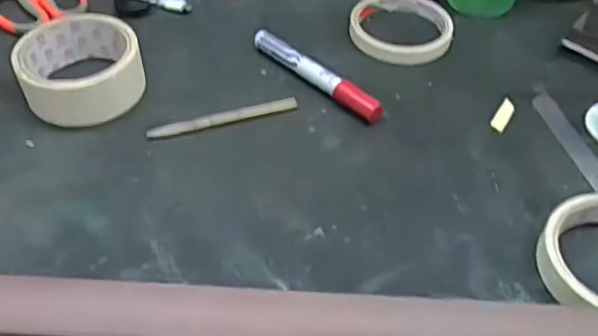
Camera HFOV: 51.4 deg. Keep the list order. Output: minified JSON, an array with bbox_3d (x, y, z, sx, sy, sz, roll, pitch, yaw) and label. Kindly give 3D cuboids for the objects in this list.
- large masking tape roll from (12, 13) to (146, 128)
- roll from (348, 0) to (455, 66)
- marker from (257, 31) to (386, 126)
[{"bbox_3d":[-0.167,-0.077,0.479,0.088,0.037,0.087,0,47,-1],"label":"large masking tape roll"},{"bbox_3d":[0.089,-0.122,0.541,0.089,0.013,0.096,0,47,-1],"label":"roll"},{"bbox_3d":[0.012,-0.074,0.493,0.015,0.015,0.134,-35,56,-29],"label":"marker"}]

